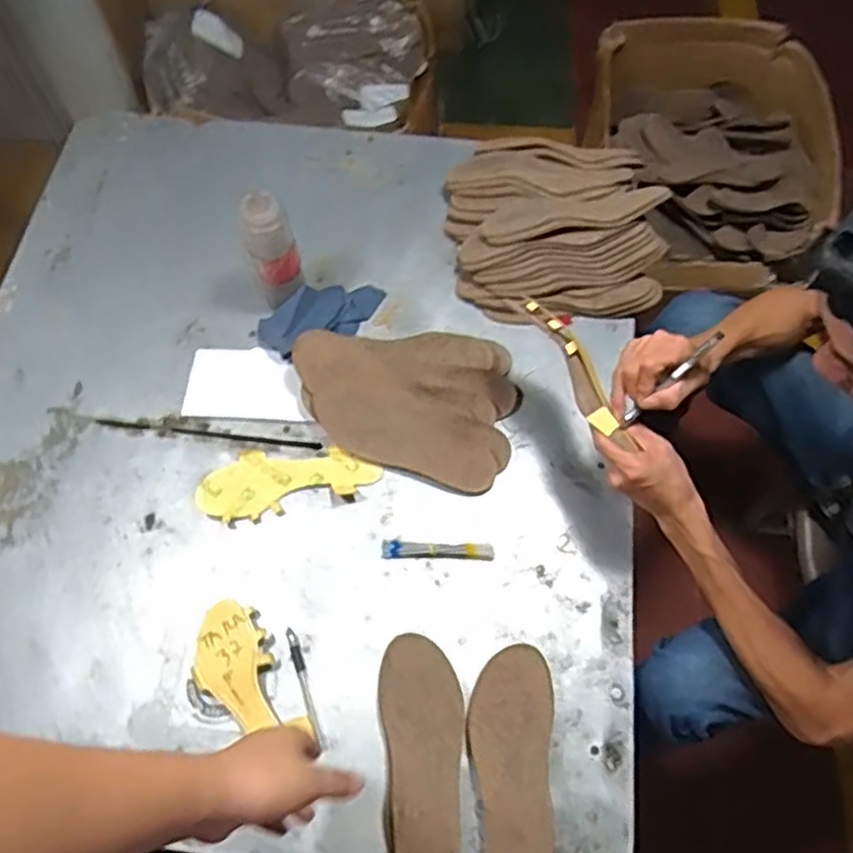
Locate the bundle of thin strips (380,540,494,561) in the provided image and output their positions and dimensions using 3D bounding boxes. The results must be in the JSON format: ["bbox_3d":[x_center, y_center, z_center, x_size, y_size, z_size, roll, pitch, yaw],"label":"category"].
[{"bbox_3d":[0.013,0.149,0.868,0.133,0.011,0.020,1,64,1],"label":"bundle of thin strips"}]

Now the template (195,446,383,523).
[{"bbox_3d":[-0.175,0.059,0.908,0.223,0.018,0.088,-14,65,-6],"label":"template"}]

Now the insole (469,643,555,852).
[{"bbox_3d":[0.089,0.358,0.756,0.084,0.015,0.244,-1,64,10],"label":"insole"}]

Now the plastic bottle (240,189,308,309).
[{"bbox_3d":[-0.196,-0.219,0.932,0.060,0.192,0.049,-19,66,-8],"label":"plastic bottle"}]

